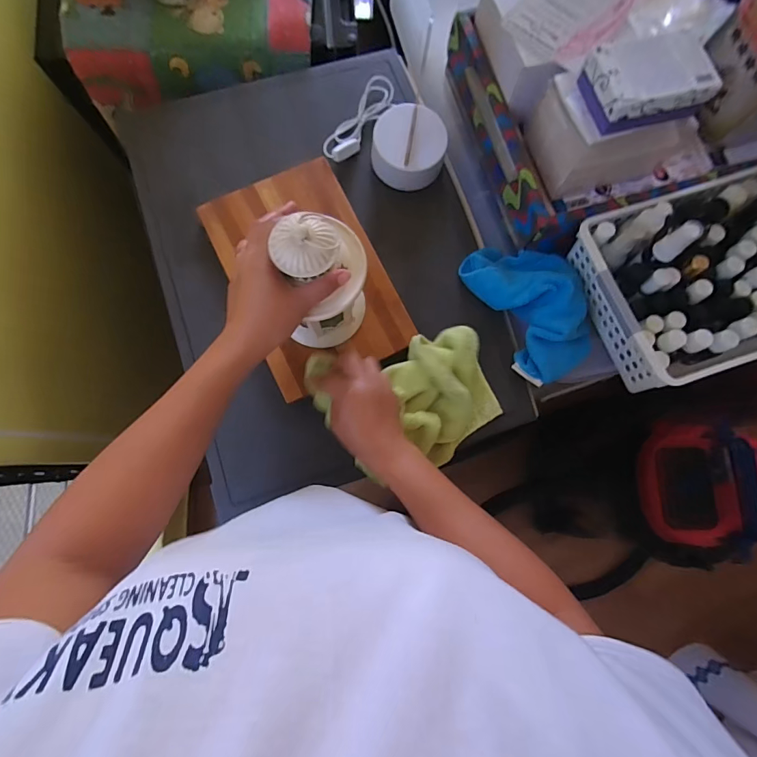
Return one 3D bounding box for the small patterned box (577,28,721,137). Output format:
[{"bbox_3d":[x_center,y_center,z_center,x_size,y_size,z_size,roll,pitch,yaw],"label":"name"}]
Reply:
[{"bbox_3d":[0.268,-0.297,0.419,0.109,0.034,0.079,-11,81,-4],"label":"small patterned box"}]

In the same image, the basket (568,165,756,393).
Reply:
[{"bbox_3d":[0.402,-0.124,0.489,0.295,0.091,0.207,-18,82,-5],"label":"basket"}]

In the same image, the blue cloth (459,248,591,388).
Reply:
[{"bbox_3d":[0.197,-0.095,0.511,0.126,0.046,0.185,-26,83,-6],"label":"blue cloth"}]

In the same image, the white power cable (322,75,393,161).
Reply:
[{"bbox_3d":[-0.023,-0.350,0.565,0.045,0.024,0.149,34,81,3],"label":"white power cable"}]

